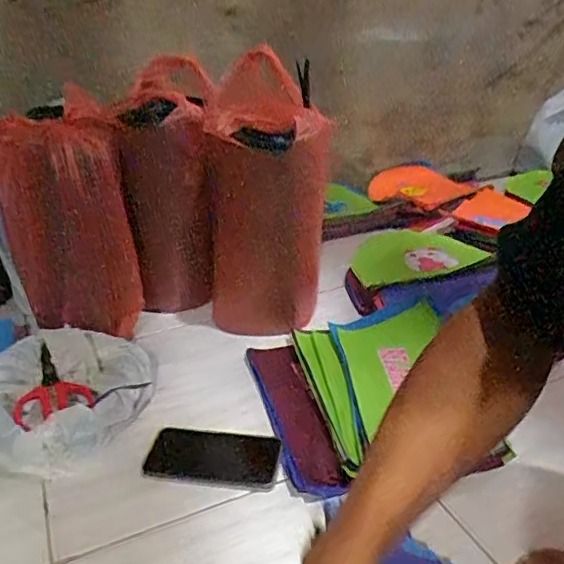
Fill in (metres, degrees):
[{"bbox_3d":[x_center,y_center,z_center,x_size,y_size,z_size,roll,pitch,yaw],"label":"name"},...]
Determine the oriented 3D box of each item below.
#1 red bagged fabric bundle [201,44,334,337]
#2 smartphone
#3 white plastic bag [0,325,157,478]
[{"bbox_3d":[-0.029,-0.085,1.010,0.185,0.559,0.193,0,58,5],"label":"red bagged fabric bundle"},{"bbox_3d":[-0.084,0.211,0.693,0.158,0.009,0.076,1,27,8],"label":"smartphone"},{"bbox_3d":[-0.293,0.152,0.752,0.219,0.073,0.220,0,27,5],"label":"white plastic bag"}]

